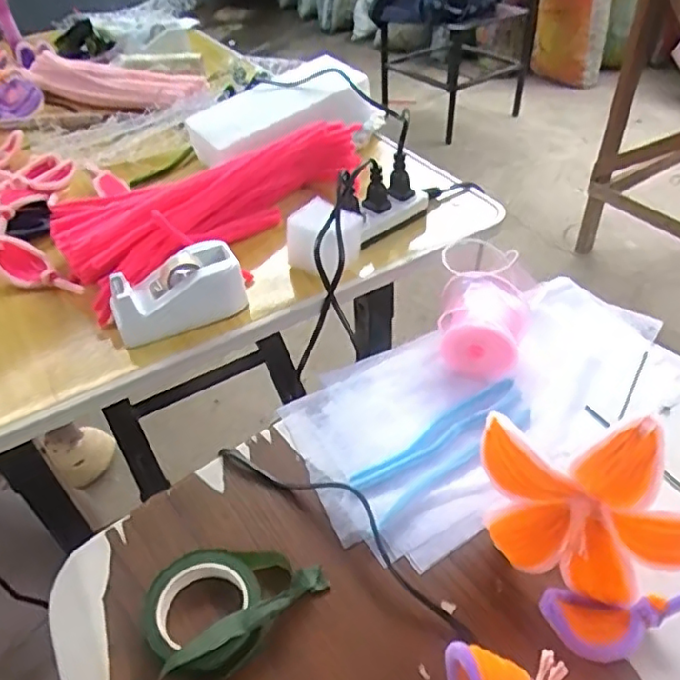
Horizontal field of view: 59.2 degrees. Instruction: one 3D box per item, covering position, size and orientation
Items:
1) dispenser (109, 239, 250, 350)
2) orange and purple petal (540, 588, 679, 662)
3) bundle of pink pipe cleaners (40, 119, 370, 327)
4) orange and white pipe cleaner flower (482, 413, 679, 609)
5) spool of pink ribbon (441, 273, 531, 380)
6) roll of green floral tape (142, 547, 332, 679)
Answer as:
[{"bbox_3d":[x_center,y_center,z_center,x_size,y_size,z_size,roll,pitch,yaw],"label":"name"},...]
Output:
[{"bbox_3d":[-0.130,-0.037,0.471,0.102,0.044,0.054,-25,48,-21],"label":"dispenser"},{"bbox_3d":[0.155,0.136,0.298,0.107,0.037,0.030,-2,42,3],"label":"orange and purple petal"},{"bbox_3d":[-0.104,-0.128,0.554,0.305,0.066,0.059,-35,52,-29],"label":"bundle of pink pipe cleaners"},{"bbox_3d":[0.130,0.088,0.304,0.105,0.100,0.029,-8,20,36],"label":"orange and white pipe cleaner flower"},{"bbox_3d":[0.110,-0.014,0.463,0.066,0.042,0.083,8,45,12],"label":"spool of pink ribbon"},{"bbox_3d":[-0.058,0.140,0.328,0.093,0.014,0.064,-27,47,-22],"label":"roll of green floral tape"}]

